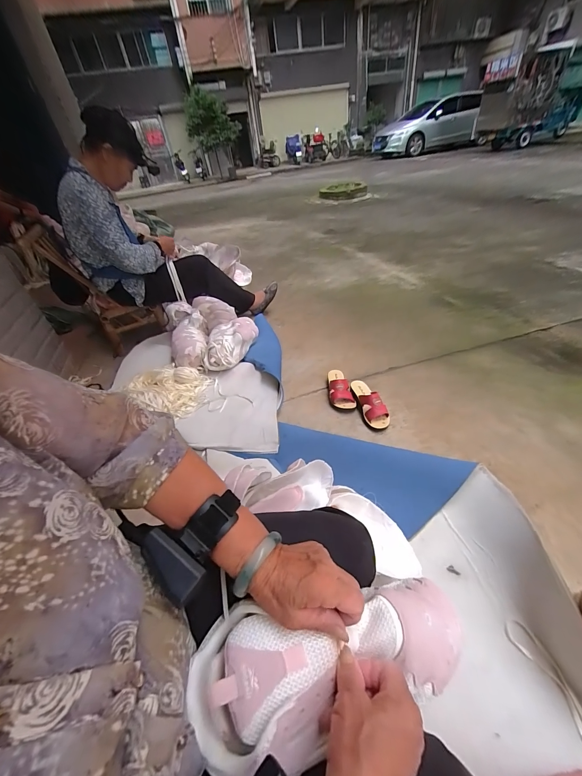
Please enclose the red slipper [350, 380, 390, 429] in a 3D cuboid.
[{"bbox_3d":[0.288,0.047,1.089,0.080,0.078,0.212,-10,39,-5],"label":"red slipper"}]

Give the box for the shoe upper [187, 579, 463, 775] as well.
[{"bbox_3d":[0.045,0.257,0.284,0.265,0.052,0.108,-7,39,-11],"label":"shoe upper"}]

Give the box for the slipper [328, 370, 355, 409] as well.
[{"bbox_3d":[0.186,-0.012,1.179,0.082,0.081,0.216,-8,39,-2],"label":"slipper"}]

